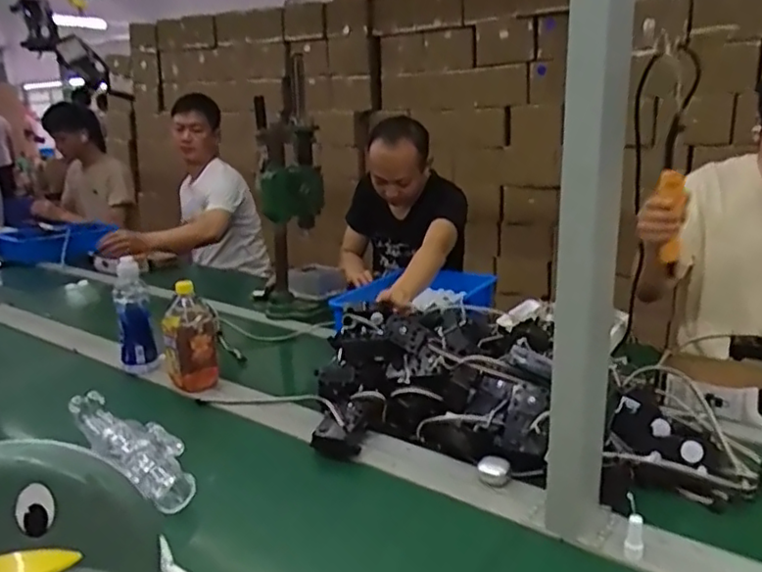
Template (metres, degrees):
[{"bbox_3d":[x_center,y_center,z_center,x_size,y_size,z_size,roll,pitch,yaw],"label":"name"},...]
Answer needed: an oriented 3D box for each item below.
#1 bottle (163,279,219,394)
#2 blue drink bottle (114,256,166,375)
[{"bbox_3d":[-0.360,0.098,1.176,0.092,0.187,0.080,-8,17,-23],"label":"bottle"},{"bbox_3d":[-0.503,0.058,1.275,0.072,0.208,0.088,-8,17,-24],"label":"blue drink bottle"}]

